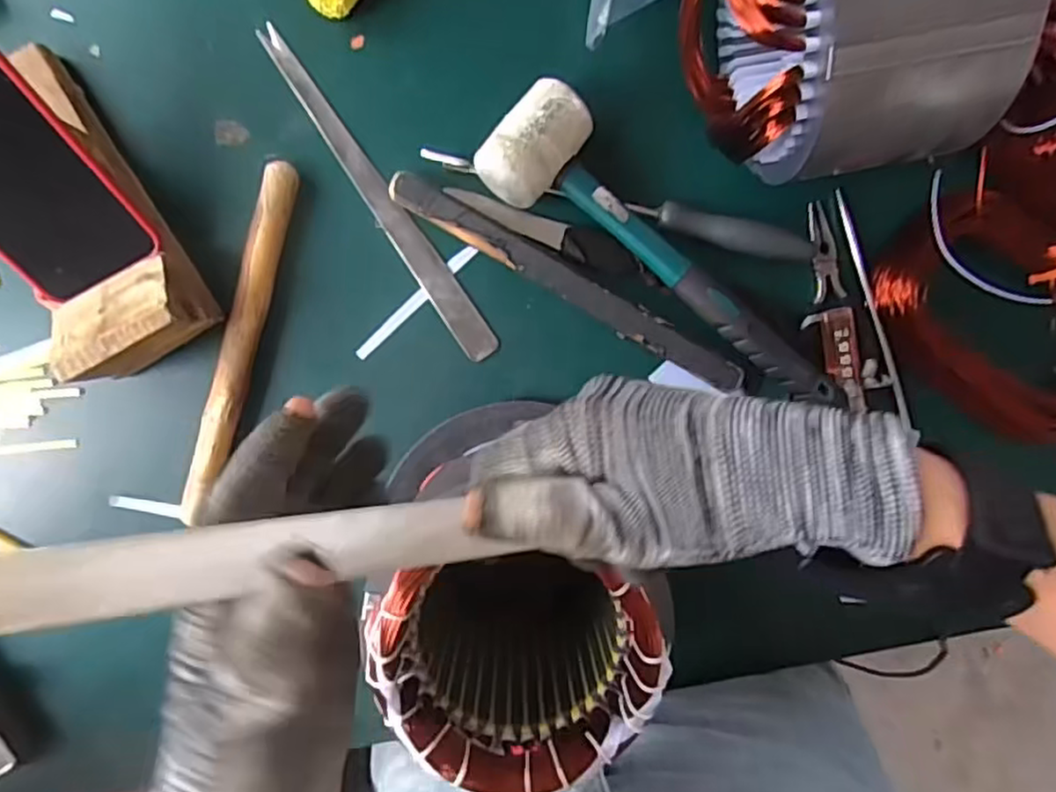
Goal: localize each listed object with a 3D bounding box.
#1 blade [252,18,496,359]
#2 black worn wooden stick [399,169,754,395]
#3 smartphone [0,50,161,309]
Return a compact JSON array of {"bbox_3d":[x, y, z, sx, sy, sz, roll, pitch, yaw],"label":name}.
[{"bbox_3d":[-0.103,-0.133,0.461,0.025,0.005,0.255,-36,95,-2],"label":"blade"},{"bbox_3d":[0.028,-0.075,0.456,0.265,0.014,0.024,29,95,-4],"label":"black worn wooden stick"},{"bbox_3d":[-0.300,-0.132,0.384,0.082,0.010,0.161,-30,129,-1],"label":"smartphone"}]

